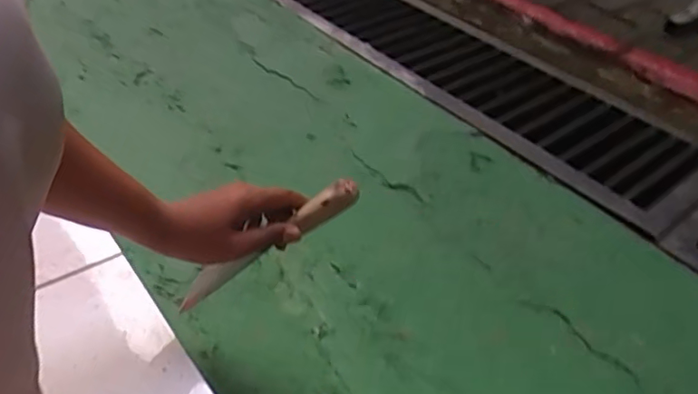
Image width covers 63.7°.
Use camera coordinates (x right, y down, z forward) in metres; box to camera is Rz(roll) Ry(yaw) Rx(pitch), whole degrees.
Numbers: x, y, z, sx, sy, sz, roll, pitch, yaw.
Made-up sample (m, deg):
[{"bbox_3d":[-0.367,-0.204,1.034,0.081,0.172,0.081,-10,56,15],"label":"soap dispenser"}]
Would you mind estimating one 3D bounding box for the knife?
[{"bbox_3d":[-0.080,0.047,0.523,0.213,0.021,0.017,-33,40,16],"label":"knife"}]

